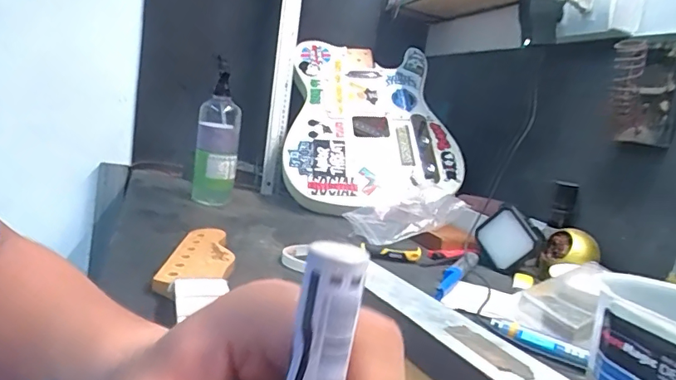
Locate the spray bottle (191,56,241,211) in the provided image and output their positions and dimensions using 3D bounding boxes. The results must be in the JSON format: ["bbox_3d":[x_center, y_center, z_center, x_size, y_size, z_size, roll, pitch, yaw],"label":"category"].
[{"bbox_3d":[-0.195,-0.087,0.799,0.066,0.227,0.056,5,10,-12],"label":"spray bottle"}]

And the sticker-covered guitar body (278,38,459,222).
[{"bbox_3d":[0.048,-0.136,0.943,0.321,0.411,0.036,-5,-32,-9],"label":"sticker-covered guitar body"}]

